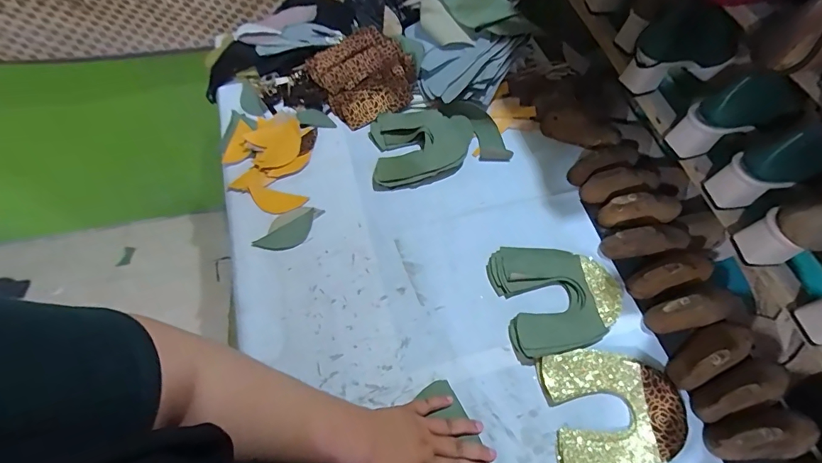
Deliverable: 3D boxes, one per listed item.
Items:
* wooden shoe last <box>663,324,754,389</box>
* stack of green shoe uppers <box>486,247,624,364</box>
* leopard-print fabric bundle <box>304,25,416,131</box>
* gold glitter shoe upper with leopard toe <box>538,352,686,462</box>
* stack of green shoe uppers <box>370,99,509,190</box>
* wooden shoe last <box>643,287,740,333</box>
[{"bbox_3d":[0.398,0.155,0.546,0.139,0.053,0.052,-25,62,-12],"label":"wooden shoe last"},{"bbox_3d":[0.215,0.088,0.611,0.170,0.022,0.165,-12,60,-5],"label":"stack of green shoe uppers"},{"bbox_3d":[-0.094,-0.307,0.814,0.162,0.077,0.168,-28,63,-14],"label":"leopard-print fabric bundle"},{"bbox_3d":[0.258,0.233,0.525,0.156,0.019,0.158,-5,60,-2],"label":"gold glitter shoe upper with leopard toe"},{"bbox_3d":[0.049,-0.164,0.757,0.245,0.028,0.171,-7,60,-3],"label":"stack of green shoe uppers"},{"bbox_3d":[0.395,0.103,0.579,0.137,0.049,0.051,-15,61,-7],"label":"wooden shoe last"}]

